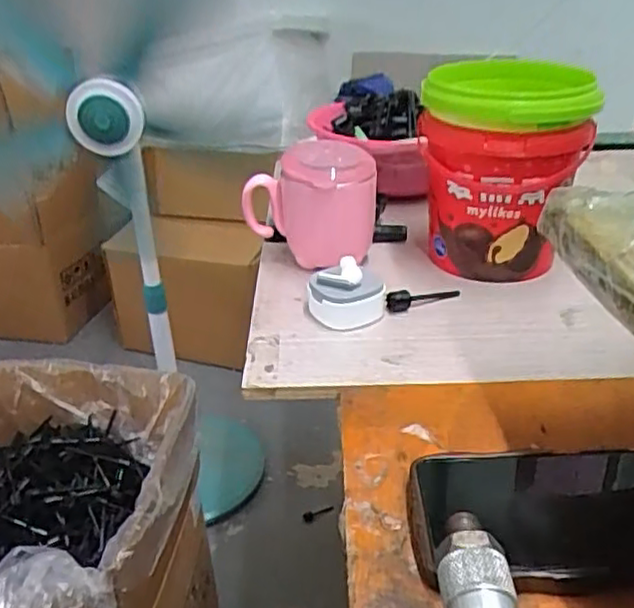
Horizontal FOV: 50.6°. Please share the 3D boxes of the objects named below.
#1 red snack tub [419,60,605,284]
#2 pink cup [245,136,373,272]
[{"bbox_3d":[0.153,-0.113,0.567,0.130,0.162,0.141,2,30,7],"label":"red snack tub"},{"bbox_3d":[-0.006,-0.084,0.583,0.109,0.102,0.081,-1,29,2],"label":"pink cup"}]

